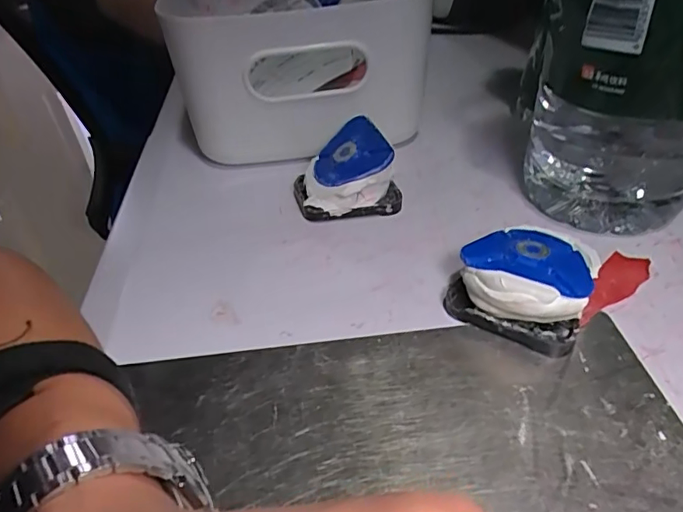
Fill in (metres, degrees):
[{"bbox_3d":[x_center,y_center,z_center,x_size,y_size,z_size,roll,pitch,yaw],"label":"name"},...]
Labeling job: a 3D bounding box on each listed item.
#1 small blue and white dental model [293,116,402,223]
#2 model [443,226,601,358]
[{"bbox_3d":[0.001,-0.059,0.360,0.067,0.047,0.061,-11,40,-8],"label":"small blue and white dental model"},{"bbox_3d":[0.098,0.010,0.278,0.066,0.033,0.067,19,45,26],"label":"model"}]

